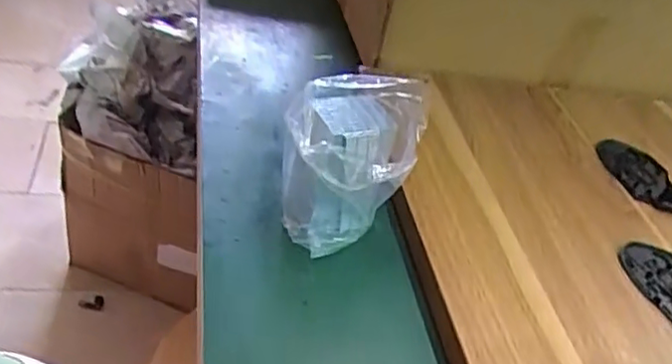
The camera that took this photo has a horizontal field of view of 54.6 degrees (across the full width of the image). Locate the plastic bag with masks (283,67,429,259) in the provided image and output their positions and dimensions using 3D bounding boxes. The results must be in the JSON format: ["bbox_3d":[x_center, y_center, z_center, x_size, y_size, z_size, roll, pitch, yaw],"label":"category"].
[{"bbox_3d":[0.007,-0.014,0.504,0.099,0.130,0.075,13,38,-3],"label":"plastic bag with masks"}]

